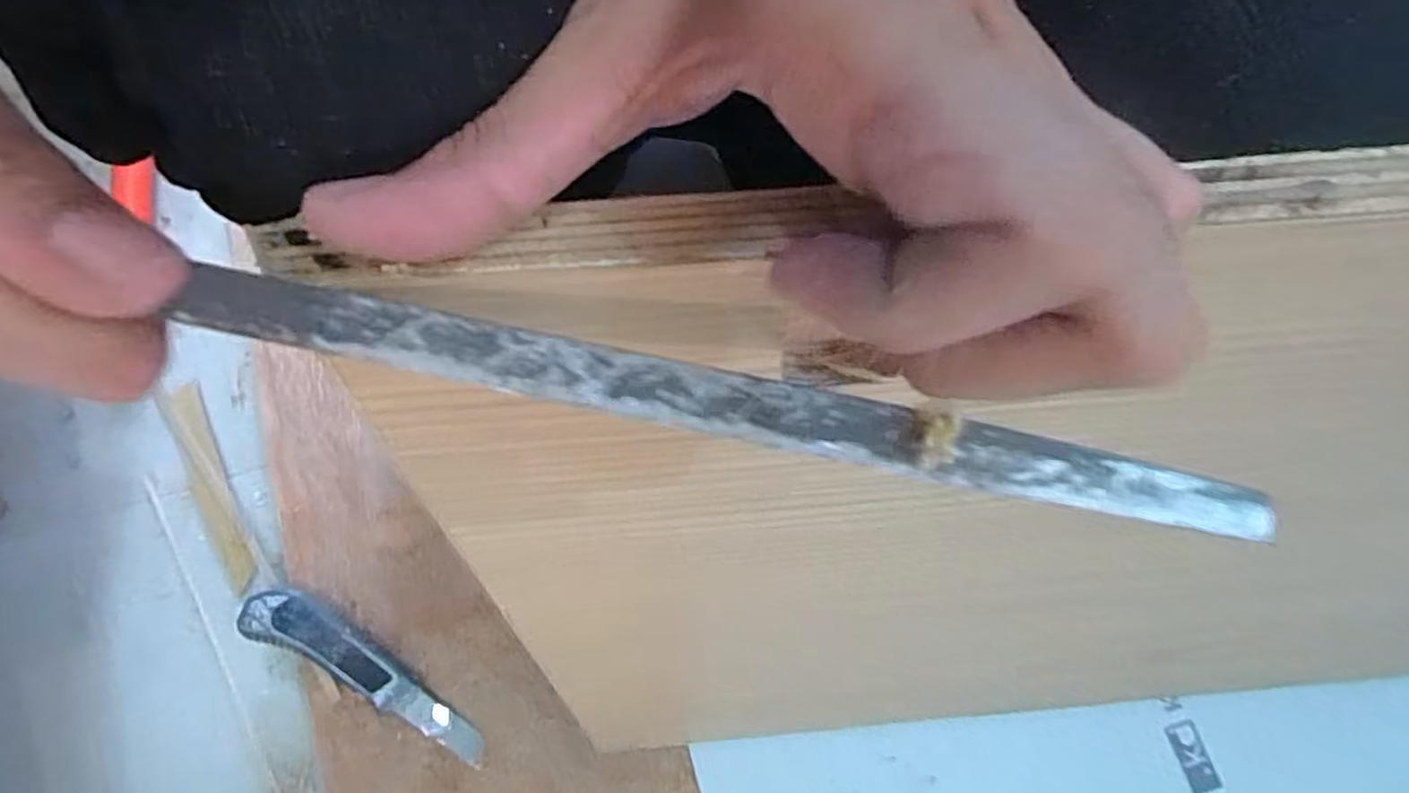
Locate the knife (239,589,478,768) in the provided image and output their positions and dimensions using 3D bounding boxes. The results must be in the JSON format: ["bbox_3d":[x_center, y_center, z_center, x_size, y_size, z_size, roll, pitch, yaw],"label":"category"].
[{"bbox_3d":[-0.208,0.169,0.430,0.170,0.022,0.035,26,74,8],"label":"knife"}]

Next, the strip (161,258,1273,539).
[{"bbox_3d":[-0.001,-0.001,0.103,0.163,0.007,0.011,12,72,4],"label":"strip"}]

